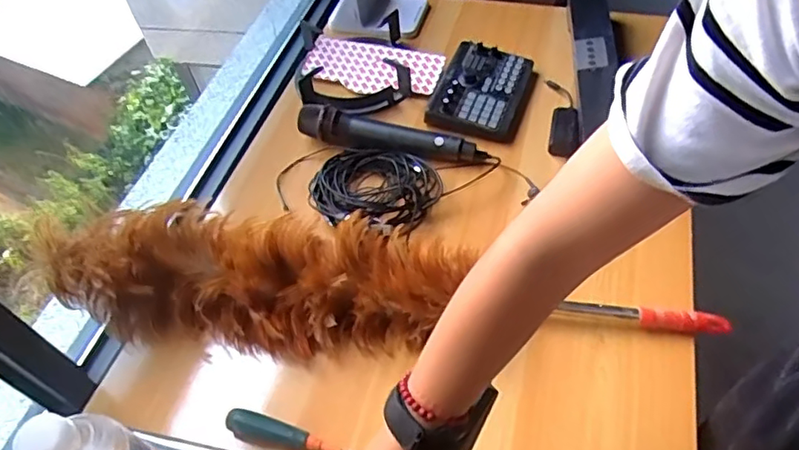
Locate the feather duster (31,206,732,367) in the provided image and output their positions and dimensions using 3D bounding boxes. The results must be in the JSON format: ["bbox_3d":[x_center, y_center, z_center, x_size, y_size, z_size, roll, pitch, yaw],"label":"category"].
[{"bbox_3d":[-0.041,0.054,0.625,0.733,0.095,0.163,0,51,4],"label":"feather duster"}]

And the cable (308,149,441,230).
[{"bbox_3d":[-0.035,-0.051,0.733,0.162,0.030,0.130,6,51,12],"label":"cable"}]

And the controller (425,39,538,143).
[{"bbox_3d":[0.124,-0.204,0.839,0.134,0.031,0.188,12,52,17],"label":"controller"}]

